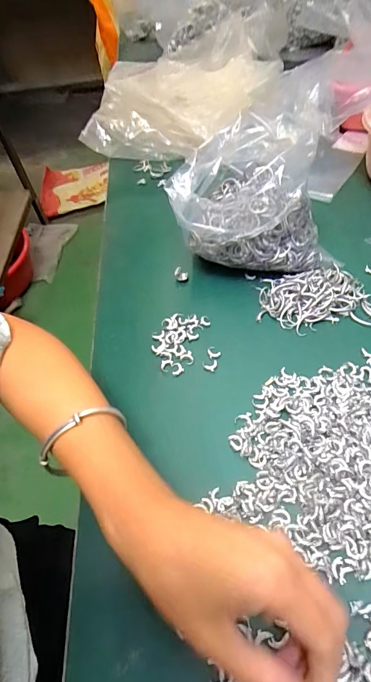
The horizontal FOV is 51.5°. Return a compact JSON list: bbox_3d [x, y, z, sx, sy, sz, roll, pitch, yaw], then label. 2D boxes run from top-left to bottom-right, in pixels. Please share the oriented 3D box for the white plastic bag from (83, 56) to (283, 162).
[{"bbox_3d":[-0.005,-0.448,0.697,0.319,0.070,0.341,6,53,11],"label":"white plastic bag"}]

